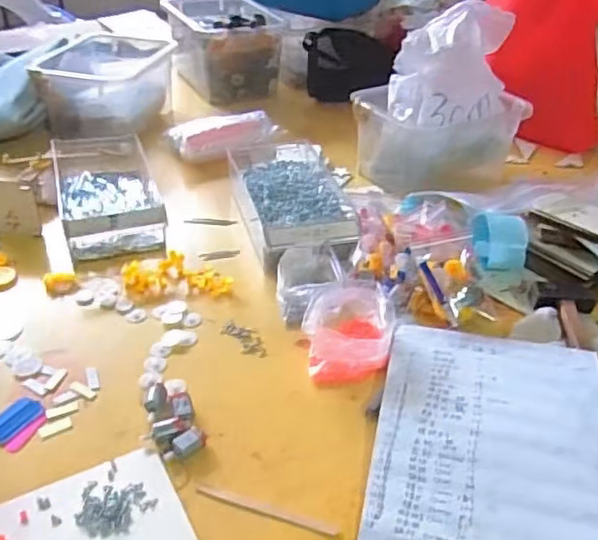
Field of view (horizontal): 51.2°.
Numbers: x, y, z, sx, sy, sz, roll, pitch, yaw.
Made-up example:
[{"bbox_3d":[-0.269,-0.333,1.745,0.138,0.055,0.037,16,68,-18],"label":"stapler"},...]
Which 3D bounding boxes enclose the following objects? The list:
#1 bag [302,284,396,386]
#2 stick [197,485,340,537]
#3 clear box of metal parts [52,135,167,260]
[{"bbox_3d":[0.050,0.062,0.631,0.086,0.062,0.090,2,35,0],"label":"bag"},{"bbox_3d":[-0.026,0.191,0.499,0.119,0.004,0.008,12,36,14],"label":"stick"},{"bbox_3d":[-0.266,-0.110,0.856,0.121,0.063,0.295,-10,37,-17],"label":"clear box of metal parts"}]

